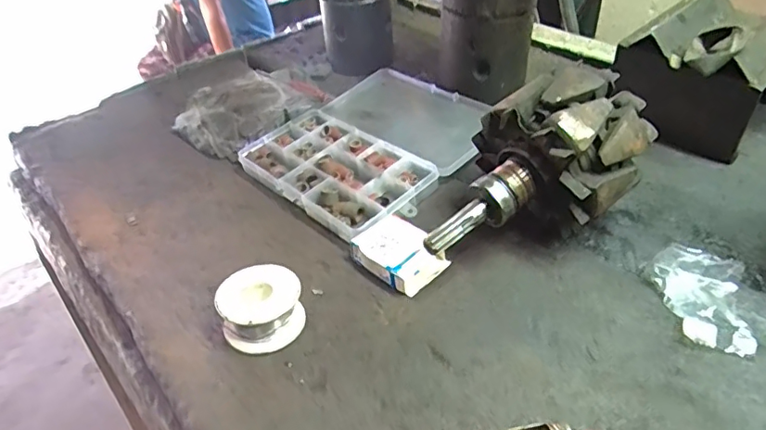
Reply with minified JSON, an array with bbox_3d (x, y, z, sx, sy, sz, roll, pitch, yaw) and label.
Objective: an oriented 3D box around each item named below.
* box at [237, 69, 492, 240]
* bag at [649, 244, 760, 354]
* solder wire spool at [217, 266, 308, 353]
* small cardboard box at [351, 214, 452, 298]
[{"bbox_3d":[-0.005,-0.066,0.506,0.200,0.034,0.176,-34,47,-31],"label":"box"},{"bbox_3d":[0.197,0.049,0.334,0.051,0.027,0.061,7,40,15],"label":"bag"},{"bbox_3d":[-0.079,0.061,0.360,0.052,0.031,0.050,-3,39,3],"label":"solder wire spool"},{"bbox_3d":[0.011,0.028,0.396,0.062,0.018,0.046,29,50,36],"label":"small cardboard box"}]

